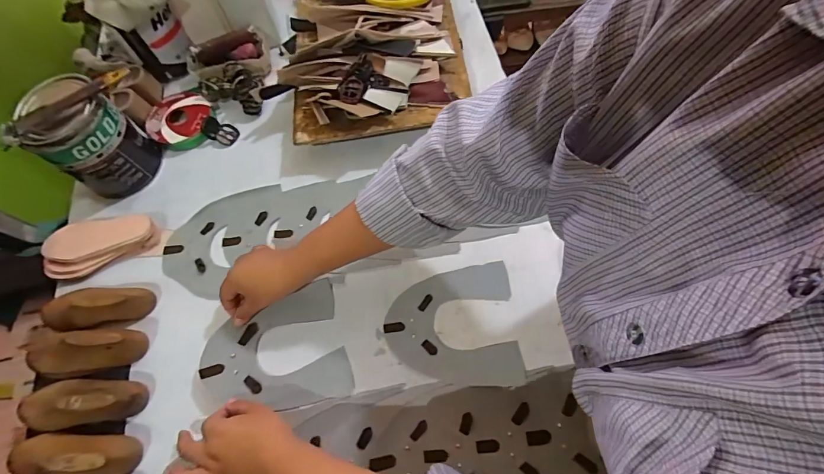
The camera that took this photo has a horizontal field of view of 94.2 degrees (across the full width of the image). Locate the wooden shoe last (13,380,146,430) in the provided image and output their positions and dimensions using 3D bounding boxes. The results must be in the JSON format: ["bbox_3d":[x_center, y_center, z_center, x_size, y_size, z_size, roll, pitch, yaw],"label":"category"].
[{"bbox_3d":[-0.374,0.185,0.424,0.131,0.052,0.049,-2,66,1],"label":"wooden shoe last"}]

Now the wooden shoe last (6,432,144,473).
[{"bbox_3d":[-0.362,0.234,0.402,0.137,0.054,0.047,-1,66,1],"label":"wooden shoe last"}]

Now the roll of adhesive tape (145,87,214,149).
[{"bbox_3d":[-0.356,-0.181,0.593,0.088,0.024,0.095,-1,66,1],"label":"roll of adhesive tape"}]

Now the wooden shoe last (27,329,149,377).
[{"bbox_3d":[-0.393,0.133,0.448,0.139,0.052,0.052,-3,66,0],"label":"wooden shoe last"}]

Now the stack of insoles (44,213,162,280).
[{"bbox_3d":[-0.415,0.010,0.511,0.136,0.022,0.070,-14,67,-5],"label":"stack of insoles"}]

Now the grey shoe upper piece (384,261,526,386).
[{"bbox_3d":[0.048,0.108,0.471,0.155,0.005,0.143,-5,66,0],"label":"grey shoe upper piece"}]

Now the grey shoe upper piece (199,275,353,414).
[{"bbox_3d":[-0.165,0.136,0.456,0.162,0.024,0.138,-17,67,-6],"label":"grey shoe upper piece"}]

